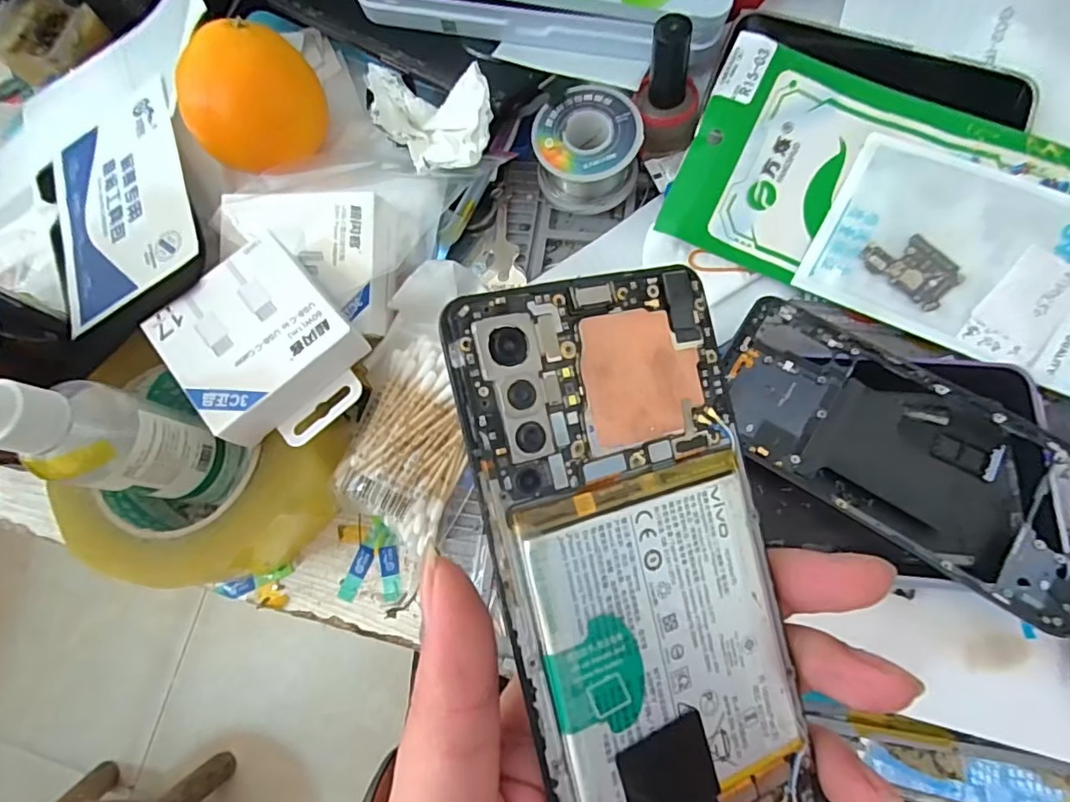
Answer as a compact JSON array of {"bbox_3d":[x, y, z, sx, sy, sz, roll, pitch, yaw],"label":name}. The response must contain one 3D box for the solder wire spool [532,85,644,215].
[{"bbox_3d":[0.028,-0.130,0.285,0.052,0.036,0.049,-1,75,5],"label":"solder wire spool"}]

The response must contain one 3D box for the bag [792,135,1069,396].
[{"bbox_3d":[0.206,-0.065,0.249,0.138,0.005,0.080,27,98,14],"label":"bag"}]

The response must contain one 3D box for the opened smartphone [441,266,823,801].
[{"bbox_3d":[0.028,0.045,0.132,0.070,0.004,0.150,-12,89,-21],"label":"opened smartphone"}]

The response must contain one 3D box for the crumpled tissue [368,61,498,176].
[{"bbox_3d":[-0.055,-0.140,0.268,0.070,0.024,0.049,12,76,8],"label":"crumpled tissue"}]

